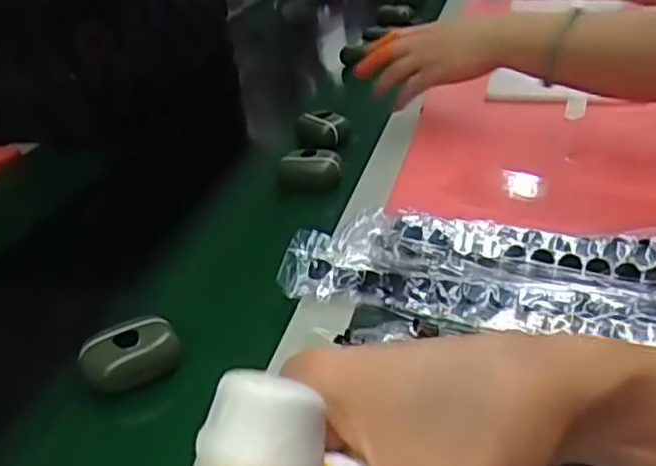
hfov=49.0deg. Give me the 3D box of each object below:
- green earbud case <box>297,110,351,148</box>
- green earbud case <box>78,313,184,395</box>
[{"bbox_3d":[-0.008,-0.109,0.737,0.055,0.030,0.028,14,34,32],"label":"green earbud case"},{"bbox_3d":[-0.122,0.074,0.445,0.057,0.023,0.038,-23,32,-27],"label":"green earbud case"}]

